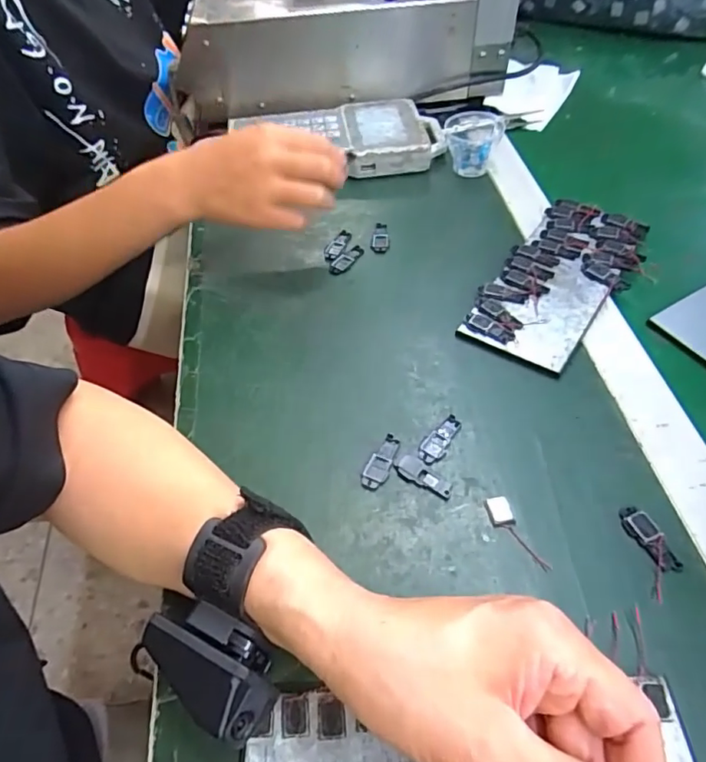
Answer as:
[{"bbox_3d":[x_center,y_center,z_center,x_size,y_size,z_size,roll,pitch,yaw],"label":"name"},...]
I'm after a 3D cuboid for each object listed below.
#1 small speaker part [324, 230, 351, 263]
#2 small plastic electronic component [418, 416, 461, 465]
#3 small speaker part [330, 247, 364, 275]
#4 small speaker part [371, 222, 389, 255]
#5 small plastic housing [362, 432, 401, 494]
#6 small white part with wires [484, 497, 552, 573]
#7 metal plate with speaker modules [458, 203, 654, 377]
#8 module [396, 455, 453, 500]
[{"bbox_3d":[-0.014,-0.122,0.493,0.015,0.004,0.041,19,55,18],"label":"small speaker part"},{"bbox_3d":[0.057,0.038,0.358,0.015,0.004,0.040,30,59,25],"label":"small plastic electronic component"},{"bbox_3d":[-0.006,-0.107,0.481,0.015,0.004,0.038,31,60,25],"label":"small speaker part"},{"bbox_3d":[0.025,-0.130,0.498,0.016,0.004,0.039,3,52,7],"label":"small speaker part"},{"bbox_3d":[0.018,0.051,0.349,0.014,0.004,0.040,19,55,19],"label":"small plastic housing"},{"bbox_3d":[0.094,0.088,0.316,0.014,0.004,0.049,-21,53,-12],"label":"small white part with wires"},{"bbox_3d":[0.168,-0.083,0.444,0.088,0.012,0.191,29,59,25],"label":"metal plate with speaker modules"},{"bbox_3d":[0.045,0.059,0.342,0.038,0.004,0.014,29,59,24],"label":"module"}]

